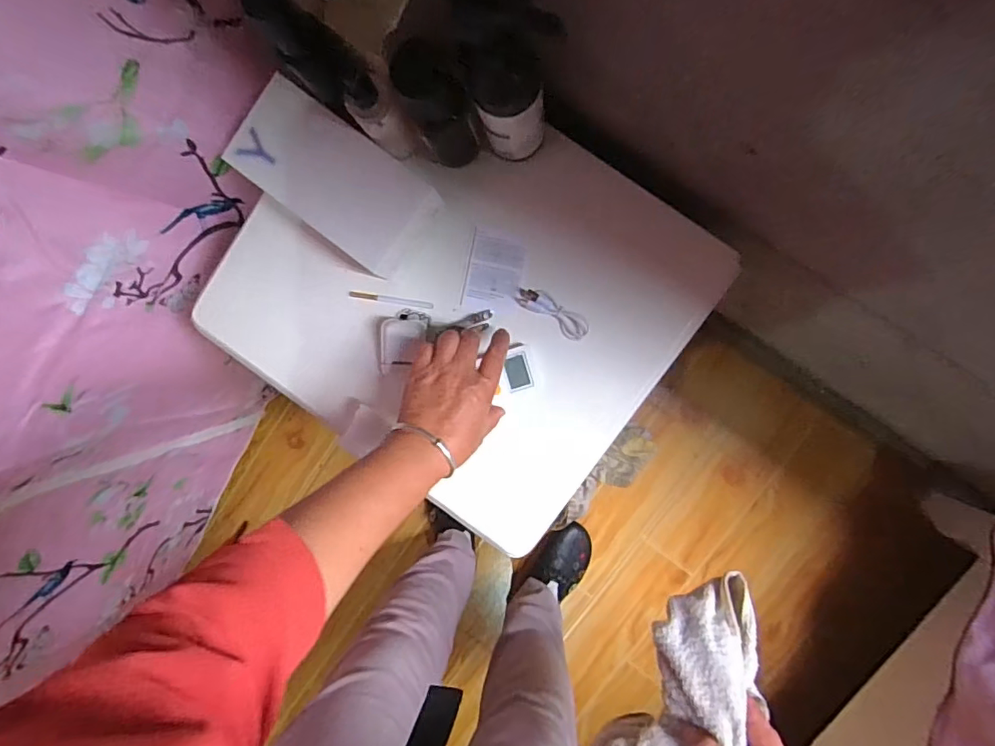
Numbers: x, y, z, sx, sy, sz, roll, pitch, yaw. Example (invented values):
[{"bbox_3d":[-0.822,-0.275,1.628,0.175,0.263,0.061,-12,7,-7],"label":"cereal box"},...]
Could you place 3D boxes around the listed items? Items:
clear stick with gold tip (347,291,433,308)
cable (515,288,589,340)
[{"bbox_3d":[-0.110,-0.075,0.541,0.089,0.004,0.006,9,94,5],"label":"clear stick with gold tip"},{"bbox_3d":[0.054,-0.060,0.511,0.075,0.010,0.024,35,96,3],"label":"cable"}]

